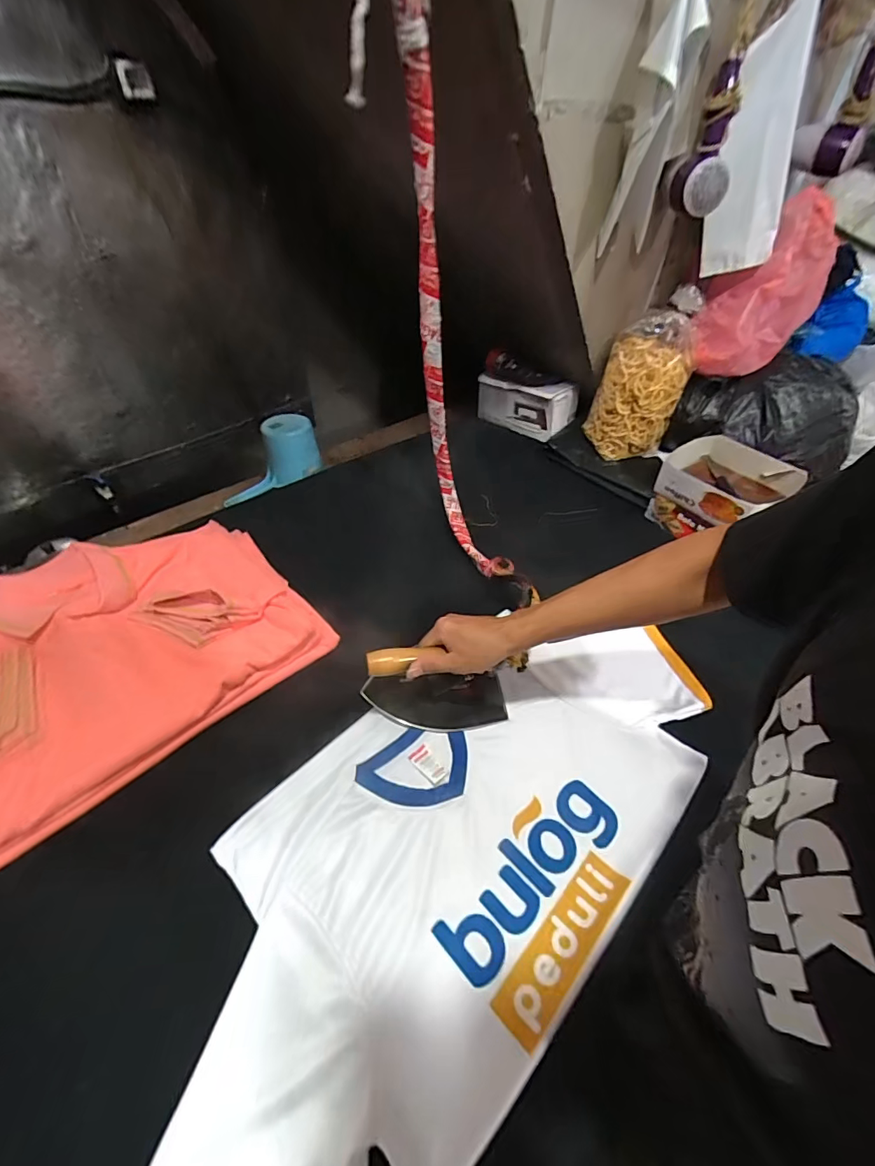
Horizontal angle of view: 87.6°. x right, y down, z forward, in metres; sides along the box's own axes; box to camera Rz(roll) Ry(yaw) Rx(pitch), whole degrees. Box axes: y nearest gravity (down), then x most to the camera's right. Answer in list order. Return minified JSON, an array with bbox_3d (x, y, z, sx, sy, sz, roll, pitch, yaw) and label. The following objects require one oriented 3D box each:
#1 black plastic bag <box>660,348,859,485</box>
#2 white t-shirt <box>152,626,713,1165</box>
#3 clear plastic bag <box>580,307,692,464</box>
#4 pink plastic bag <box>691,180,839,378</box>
[{"bbox_3d":[0.720,-0.367,1.002,0.373,0.173,0.180,2,47,-1],"label":"black plastic bag"},{"bbox_3d":[0.045,0.280,0.553,0.763,0.035,0.353,-32,59,-28],"label":"white t-shirt"},{"bbox_3d":[0.459,-0.444,1.044,0.162,0.282,0.140,-6,47,-8],"label":"clear plastic bag"},{"bbox_3d":[0.654,-0.586,0.921,0.189,0.266,0.221,31,53,24],"label":"pink plastic bag"}]

